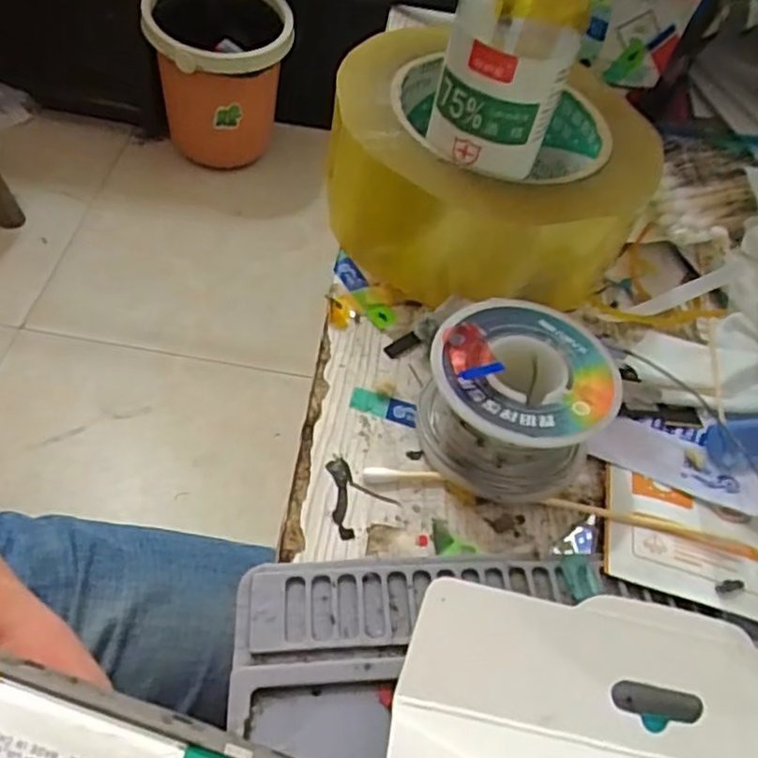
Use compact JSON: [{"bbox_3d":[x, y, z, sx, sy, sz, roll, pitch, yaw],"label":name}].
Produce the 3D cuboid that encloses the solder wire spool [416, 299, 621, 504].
[{"bbox_3d":[0.041,0.005,0.202,0.051,0.034,0.053,6,53,-7],"label":"solder wire spool"}]

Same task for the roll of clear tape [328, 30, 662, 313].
[{"bbox_3d":[0.041,-0.083,0.264,0.111,0.050,0.111,6,53,-7],"label":"roll of clear tape"}]

